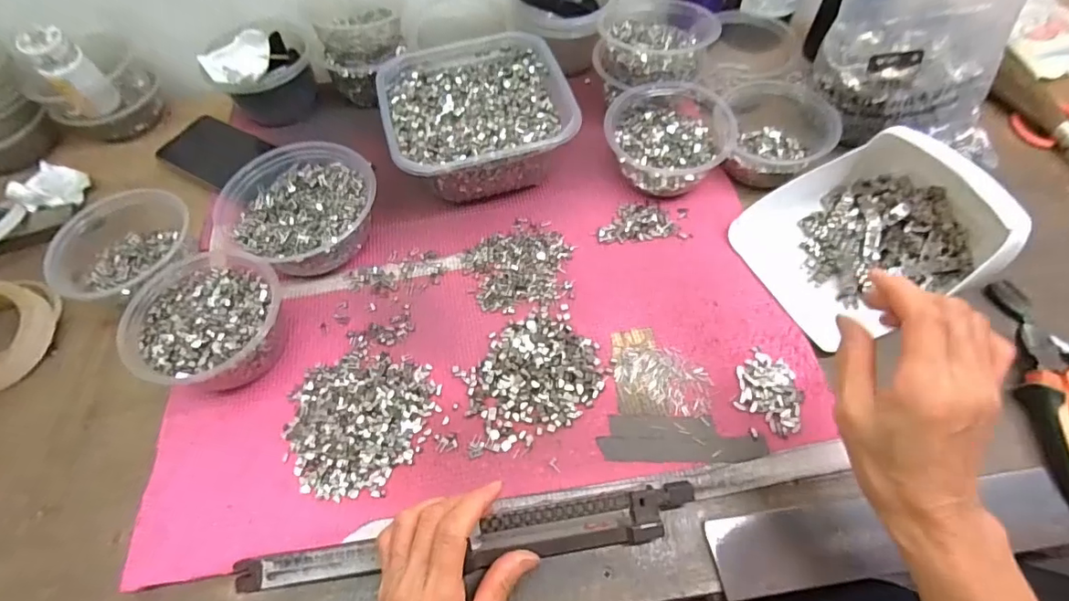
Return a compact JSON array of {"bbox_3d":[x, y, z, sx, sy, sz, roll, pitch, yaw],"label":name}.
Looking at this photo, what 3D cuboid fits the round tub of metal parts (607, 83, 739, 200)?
[{"bbox_3d":[0.132,-0.158,0.506,0.113,0.060,0.110,-1,58,2],"label":"round tub of metal parts"}]

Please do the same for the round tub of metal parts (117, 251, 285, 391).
[{"bbox_3d":[-0.260,0.020,0.421,0.120,0.057,0.110,-1,58,2],"label":"round tub of metal parts"}]

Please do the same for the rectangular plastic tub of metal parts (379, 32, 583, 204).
[{"bbox_3d":[-0.056,-0.183,0.520,0.172,0.071,0.174,-13,59,-6],"label":"rectangular plastic tub of metal parts"}]

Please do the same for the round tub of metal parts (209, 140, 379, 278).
[{"bbox_3d":[-0.210,-0.079,0.476,0.123,0.056,0.125,-1,58,2],"label":"round tub of metal parts"}]

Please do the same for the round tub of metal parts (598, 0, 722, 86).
[{"bbox_3d":[0.126,-0.263,0.528,0.107,0.048,0.112,-1,58,2],"label":"round tub of metal parts"}]

